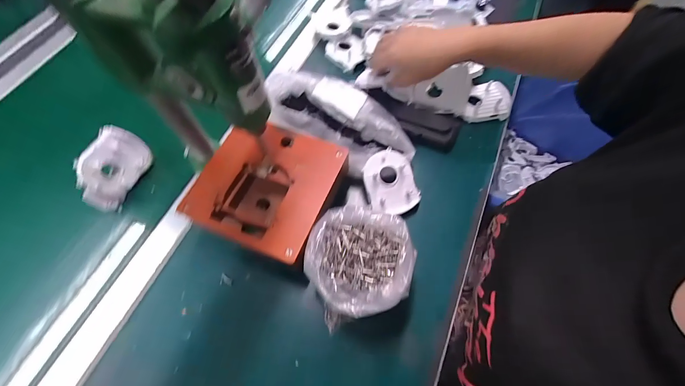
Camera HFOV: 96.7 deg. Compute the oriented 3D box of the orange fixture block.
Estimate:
[{"bbox_3d":[-0.089,-0.006,0.376,0.153,0.053,0.151,22,67,11],"label":"orange fixture block"}]

